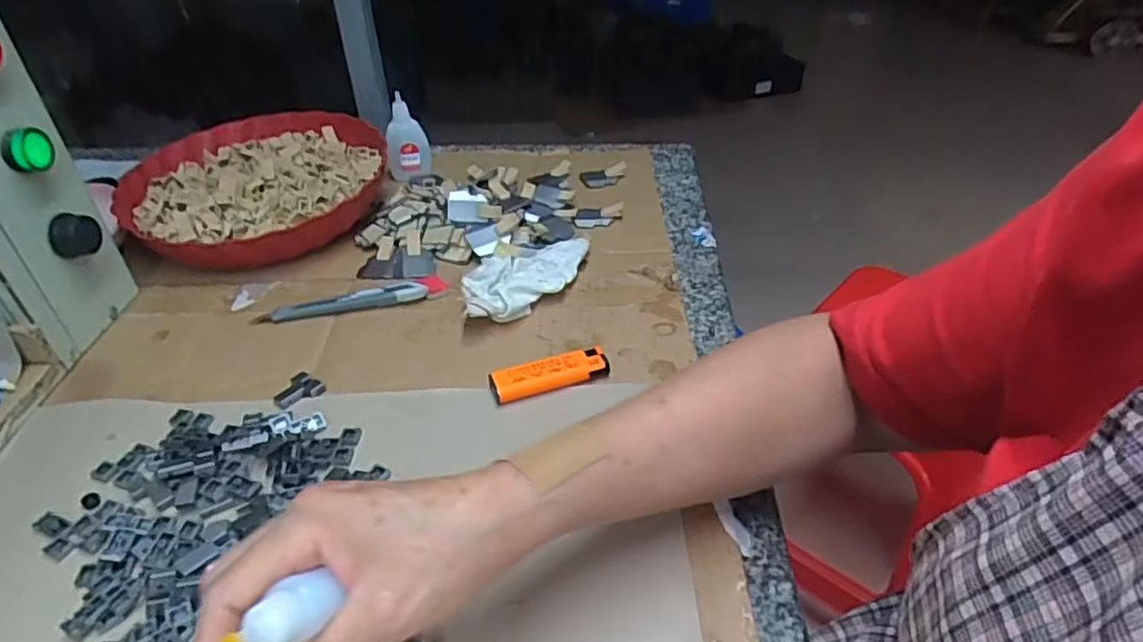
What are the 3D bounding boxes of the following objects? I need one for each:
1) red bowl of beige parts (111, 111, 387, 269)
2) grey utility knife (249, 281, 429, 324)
[{"bbox_3d":[-0.304,-0.134,0.658,0.233,0.058,0.244,-1,39,1],"label":"red bowl of beige parts"},{"bbox_3d":[-0.184,-0.014,0.540,0.132,0.012,0.020,-8,39,-8],"label":"grey utility knife"}]

